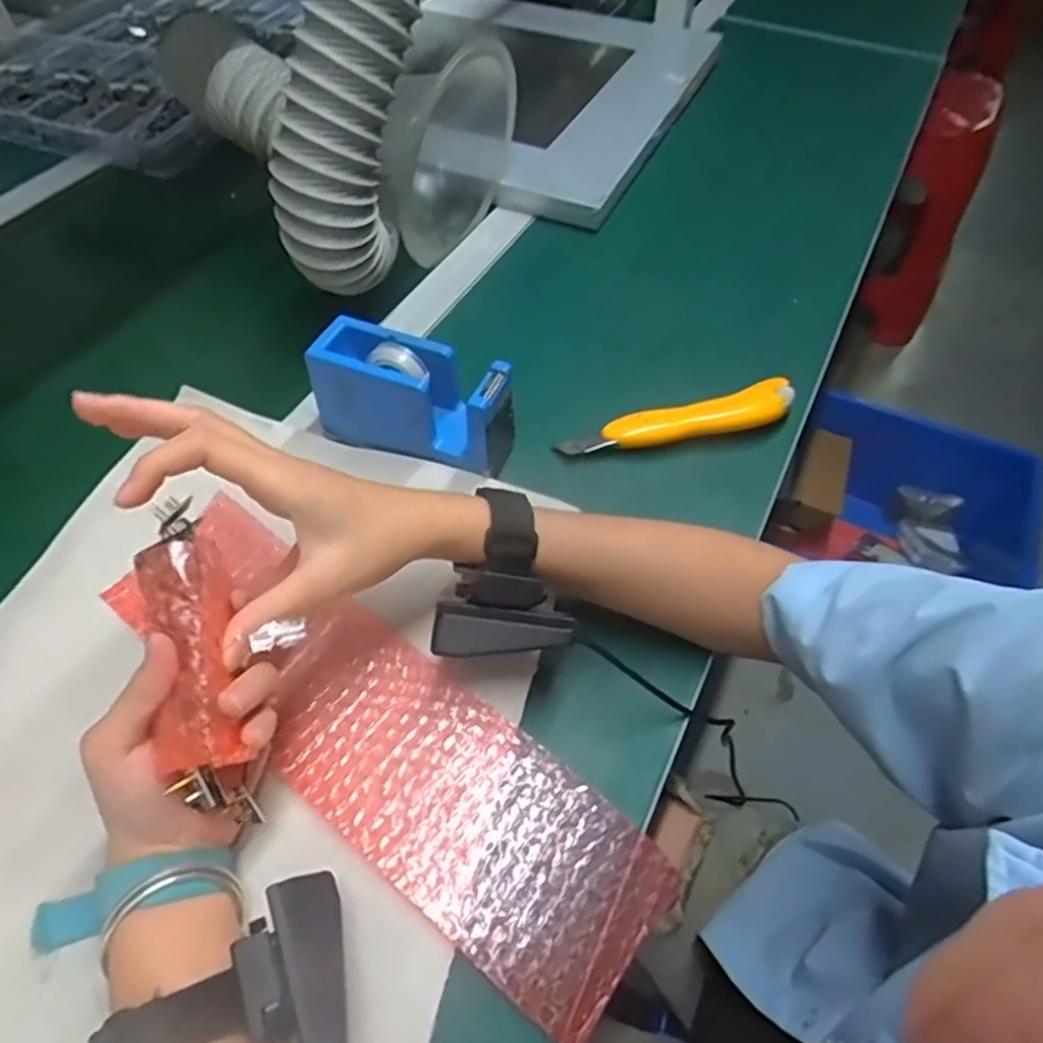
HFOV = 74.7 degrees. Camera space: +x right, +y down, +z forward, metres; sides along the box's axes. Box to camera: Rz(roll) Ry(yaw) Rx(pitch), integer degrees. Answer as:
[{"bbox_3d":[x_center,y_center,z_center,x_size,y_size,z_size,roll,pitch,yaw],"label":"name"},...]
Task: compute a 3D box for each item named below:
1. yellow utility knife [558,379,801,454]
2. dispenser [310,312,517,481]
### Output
[{"bbox_3d":[0.114,-0.071,0.489,0.170,0.017,0.031,-15,56,-9],"label":"yellow utility knife"},{"bbox_3d":[-0.071,-0.082,0.461,0.137,0.069,0.050,16,57,12],"label":"dispenser"}]

